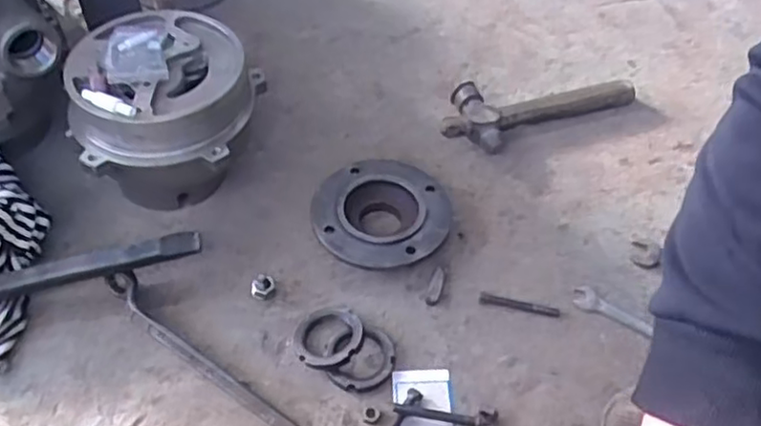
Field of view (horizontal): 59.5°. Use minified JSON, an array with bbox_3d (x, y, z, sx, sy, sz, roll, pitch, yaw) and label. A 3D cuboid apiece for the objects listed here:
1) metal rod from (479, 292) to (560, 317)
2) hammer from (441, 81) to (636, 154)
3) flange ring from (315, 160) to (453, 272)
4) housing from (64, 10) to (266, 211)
[{"bbox_3d":[0.145,0.097,0.700,0.083,0.005,0.013,10,50,5],"label":"metal rod"},{"bbox_3d":[0.204,-0.153,0.890,0.279,0.035,0.111,-20,54,-19],"label":"hammer"},{"bbox_3d":[0.000,0.007,0.750,0.150,0.044,0.141,2,50,-2],"label":"flange ring"},{"bbox_3d":[-0.232,-0.107,0.747,0.187,0.163,0.186,-1,51,-2],"label":"housing"}]

